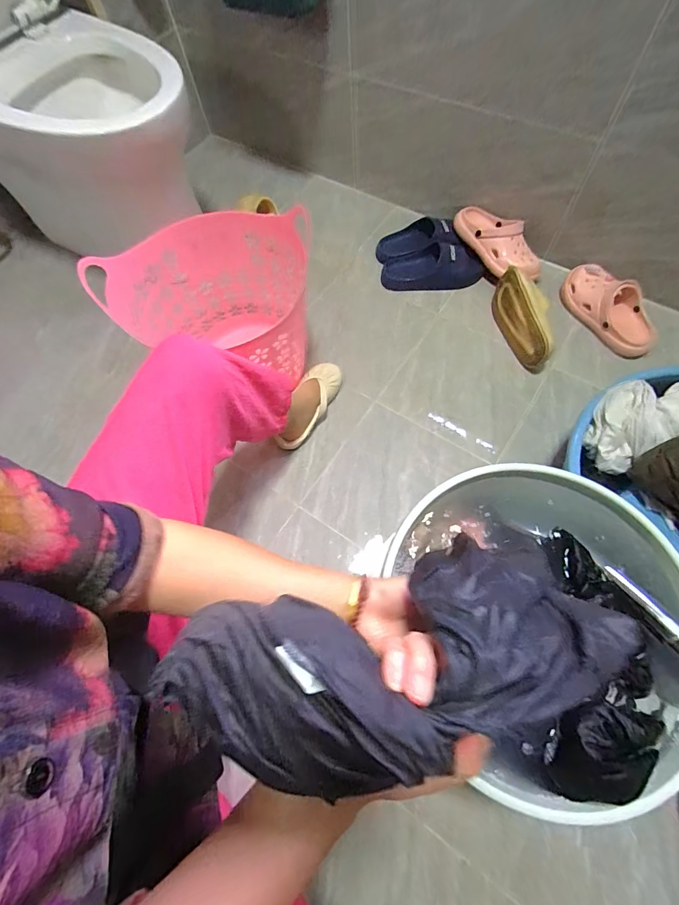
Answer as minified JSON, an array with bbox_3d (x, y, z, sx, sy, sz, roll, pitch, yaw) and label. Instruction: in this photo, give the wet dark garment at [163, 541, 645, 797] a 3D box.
[{"bbox_3d":[0.040,0.129,0.248,0.294,0.066,0.115,-7,65,-11],"label":"wet dark garment"}]

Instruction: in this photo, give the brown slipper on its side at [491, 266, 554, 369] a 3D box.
[{"bbox_3d":[0.457,-0.326,0.954,0.068,0.102,0.263,-6,68,-25],"label":"brown slipper on its side"}]

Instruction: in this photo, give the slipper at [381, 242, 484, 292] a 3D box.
[{"bbox_3d":[0.255,-0.513,1.063,0.268,0.072,0.116,5,66,5],"label":"slipper"}]

